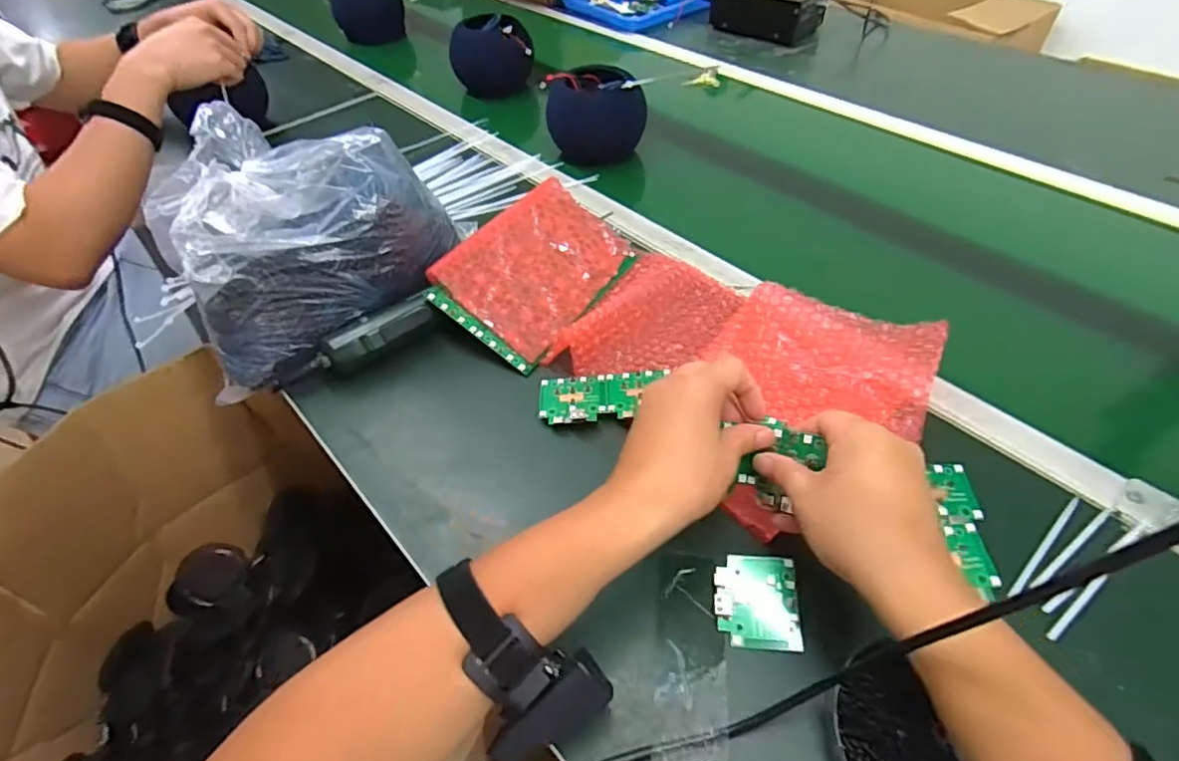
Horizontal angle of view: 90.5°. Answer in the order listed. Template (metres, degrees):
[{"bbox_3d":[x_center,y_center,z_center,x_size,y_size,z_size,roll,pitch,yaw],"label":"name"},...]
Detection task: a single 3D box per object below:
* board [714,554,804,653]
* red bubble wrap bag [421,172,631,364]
[{"bbox_3d":[0.113,0.150,0.397,0.052,0.012,0.061,2,49,5],"label":"board"},{"bbox_3d":[-0.048,-0.122,0.602,0.132,0.011,0.197,40,58,2],"label":"red bubble wrap bag"}]

